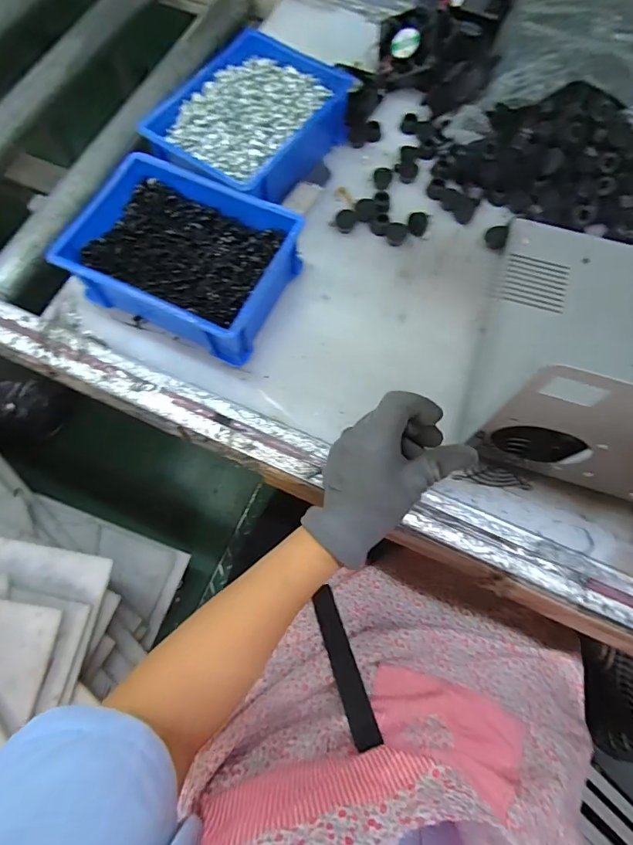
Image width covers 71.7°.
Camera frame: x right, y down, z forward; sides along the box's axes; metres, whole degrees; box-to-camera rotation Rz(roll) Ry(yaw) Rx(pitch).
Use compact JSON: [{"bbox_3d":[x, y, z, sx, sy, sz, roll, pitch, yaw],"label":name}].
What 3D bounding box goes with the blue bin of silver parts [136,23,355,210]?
[{"bbox_3d":[-0.070,-0.327,0.483,0.155,0.058,0.206,31,74,10],"label":"blue bin of silver parts"}]

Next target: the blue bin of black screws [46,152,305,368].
[{"bbox_3d":[-0.127,-0.161,0.428,0.200,0.063,0.147,24,73,8],"label":"blue bin of black screws"}]

